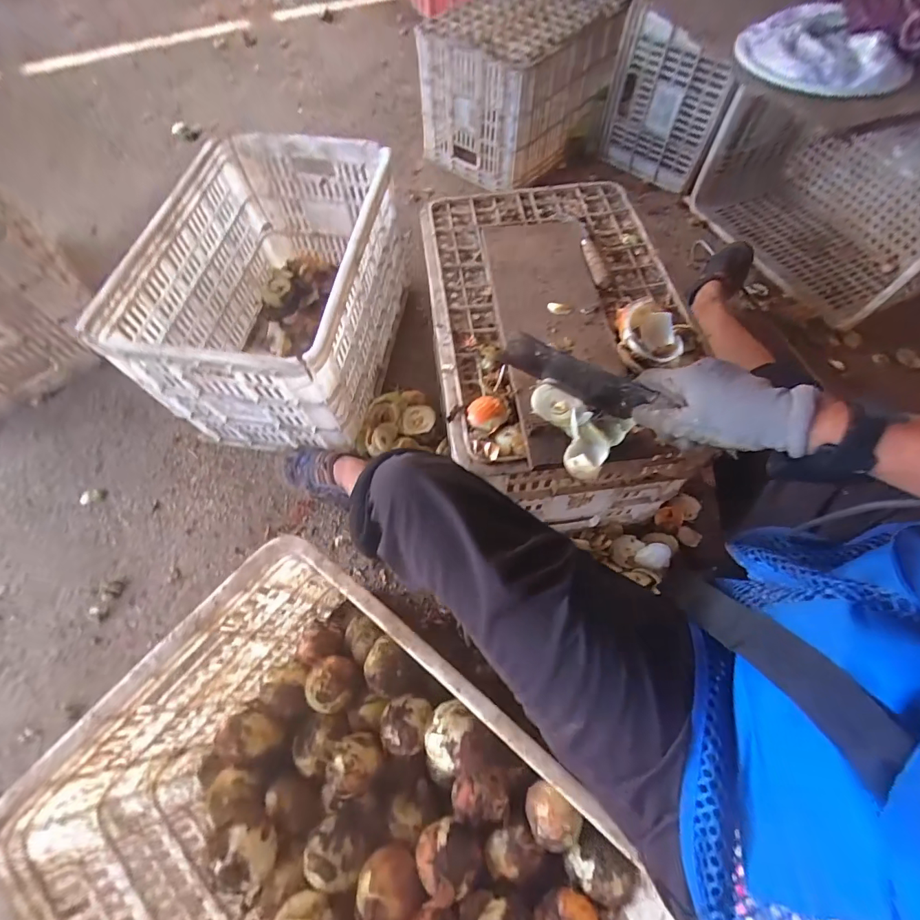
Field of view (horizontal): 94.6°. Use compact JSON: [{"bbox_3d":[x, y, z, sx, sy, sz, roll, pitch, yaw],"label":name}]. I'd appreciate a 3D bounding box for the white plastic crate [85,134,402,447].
[{"bbox_3d":[-0.318,-0.300,0.788,0.351,0.276,0.502,6,63,3],"label":"white plastic crate"}]

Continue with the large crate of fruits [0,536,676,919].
[{"bbox_3d":[-0.093,0.378,0.413,0.503,0.230,0.343,38,69,18],"label":"large crate of fruits"}]

